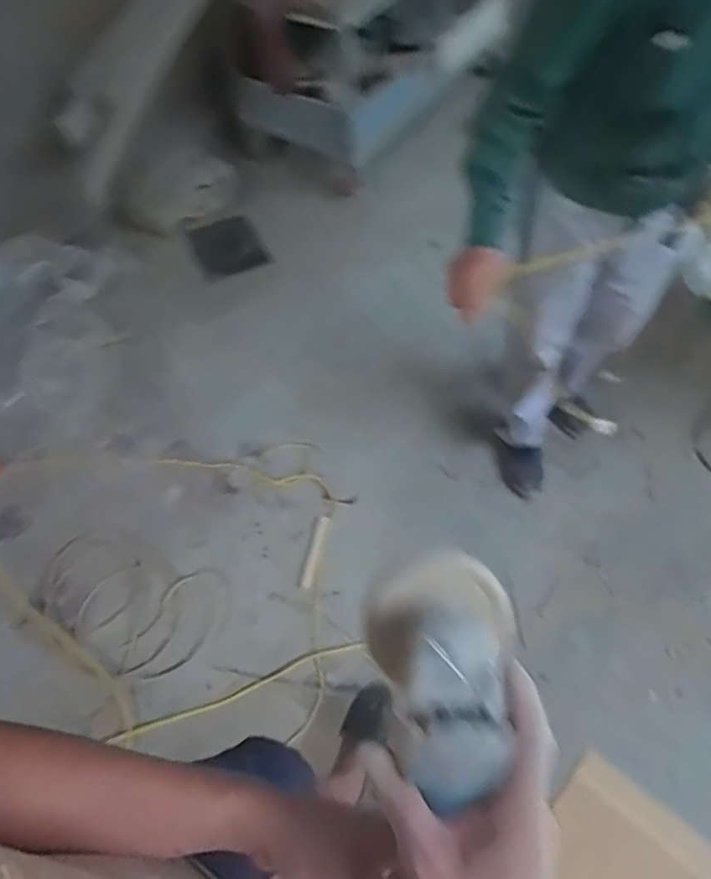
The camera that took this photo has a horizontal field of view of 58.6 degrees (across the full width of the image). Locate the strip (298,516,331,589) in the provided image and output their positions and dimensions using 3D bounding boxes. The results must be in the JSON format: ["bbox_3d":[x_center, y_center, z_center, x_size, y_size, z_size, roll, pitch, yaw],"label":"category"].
[{"bbox_3d":[-0.107,0.295,1.678,0.033,0.009,0.209,10,57,11],"label":"strip"}]

